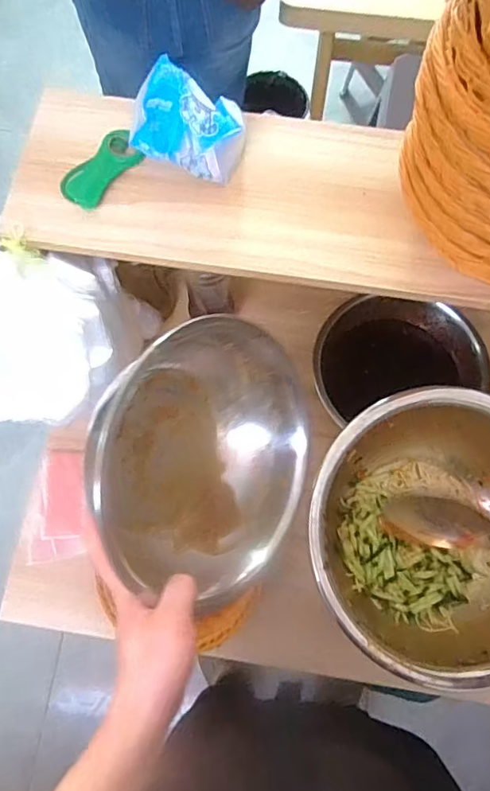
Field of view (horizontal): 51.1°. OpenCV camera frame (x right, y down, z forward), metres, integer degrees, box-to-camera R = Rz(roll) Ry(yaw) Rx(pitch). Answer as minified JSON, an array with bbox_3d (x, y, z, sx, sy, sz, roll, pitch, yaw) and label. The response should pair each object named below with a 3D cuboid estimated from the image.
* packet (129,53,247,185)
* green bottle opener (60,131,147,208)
[{"bbox_3d":[-0.058,-0.276,0.516,0.112,0.073,0.076,14,72,6],"label":"packet"},{"bbox_3d":[-0.151,-0.239,0.541,0.044,0.011,0.097,38,76,12],"label":"green bottle opener"}]

